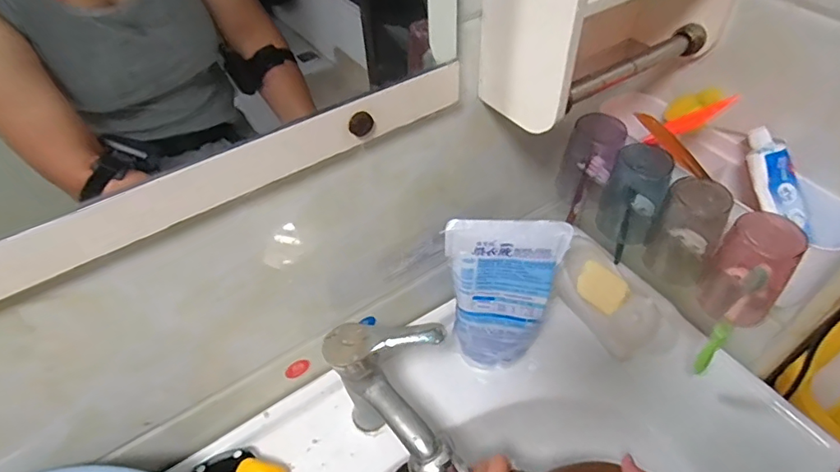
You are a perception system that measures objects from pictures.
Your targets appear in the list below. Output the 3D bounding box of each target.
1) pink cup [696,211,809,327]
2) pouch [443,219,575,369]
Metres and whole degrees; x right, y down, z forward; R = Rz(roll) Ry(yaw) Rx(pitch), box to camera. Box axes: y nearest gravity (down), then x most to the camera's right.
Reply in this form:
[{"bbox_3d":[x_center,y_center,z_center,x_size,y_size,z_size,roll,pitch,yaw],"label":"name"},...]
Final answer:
[{"bbox_3d":[0.291,0.036,0.459,0.054,0.115,0.056,-36,55,-27],"label":"pink cup"},{"bbox_3d":[0.097,0.071,0.576,0.131,0.189,0.064,-4,47,-1],"label":"pouch"}]

